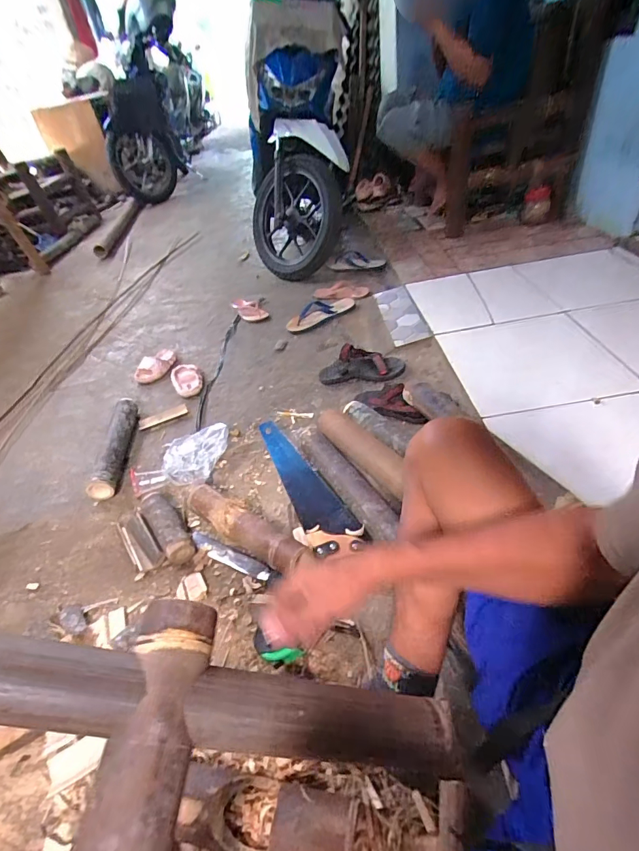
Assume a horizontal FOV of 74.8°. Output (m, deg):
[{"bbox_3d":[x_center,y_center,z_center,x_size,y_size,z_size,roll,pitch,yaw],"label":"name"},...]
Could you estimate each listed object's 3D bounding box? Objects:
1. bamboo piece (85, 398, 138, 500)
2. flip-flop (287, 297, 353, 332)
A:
[{"bbox_3d":[-0.564,0.043,1.164,0.065,0.085,0.354,-8,41,-1],"label":"bamboo piece"},{"bbox_3d":[0.002,-0.423,1.580,0.281,0.064,0.103,-22,42,-13],"label":"flip-flop"}]

